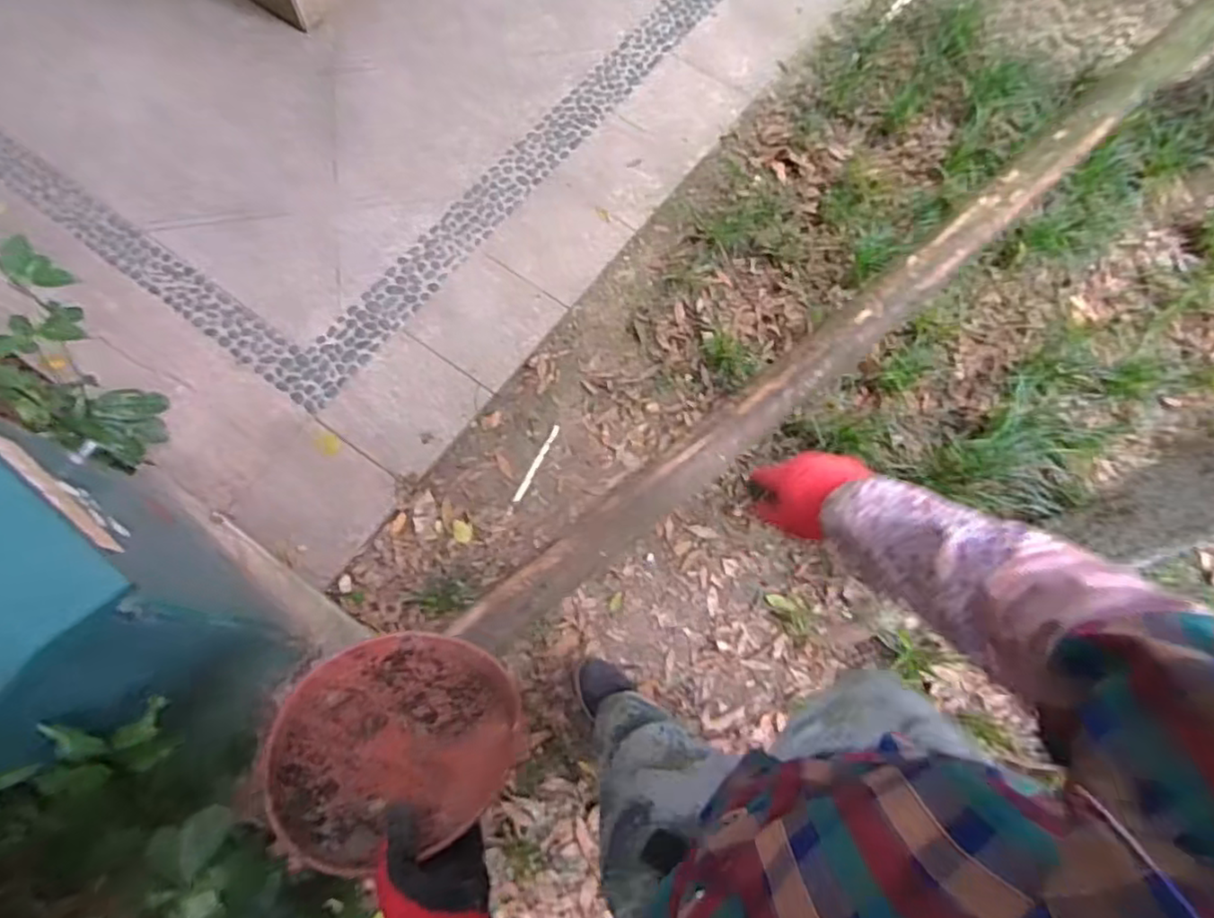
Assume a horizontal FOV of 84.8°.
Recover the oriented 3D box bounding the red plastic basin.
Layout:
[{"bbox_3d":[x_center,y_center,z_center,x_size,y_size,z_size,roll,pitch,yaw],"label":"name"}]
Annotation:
[{"bbox_3d":[-0.211,0.292,0.679,0.229,0.075,0.229,-5,41,-19],"label":"red plastic basin"}]

